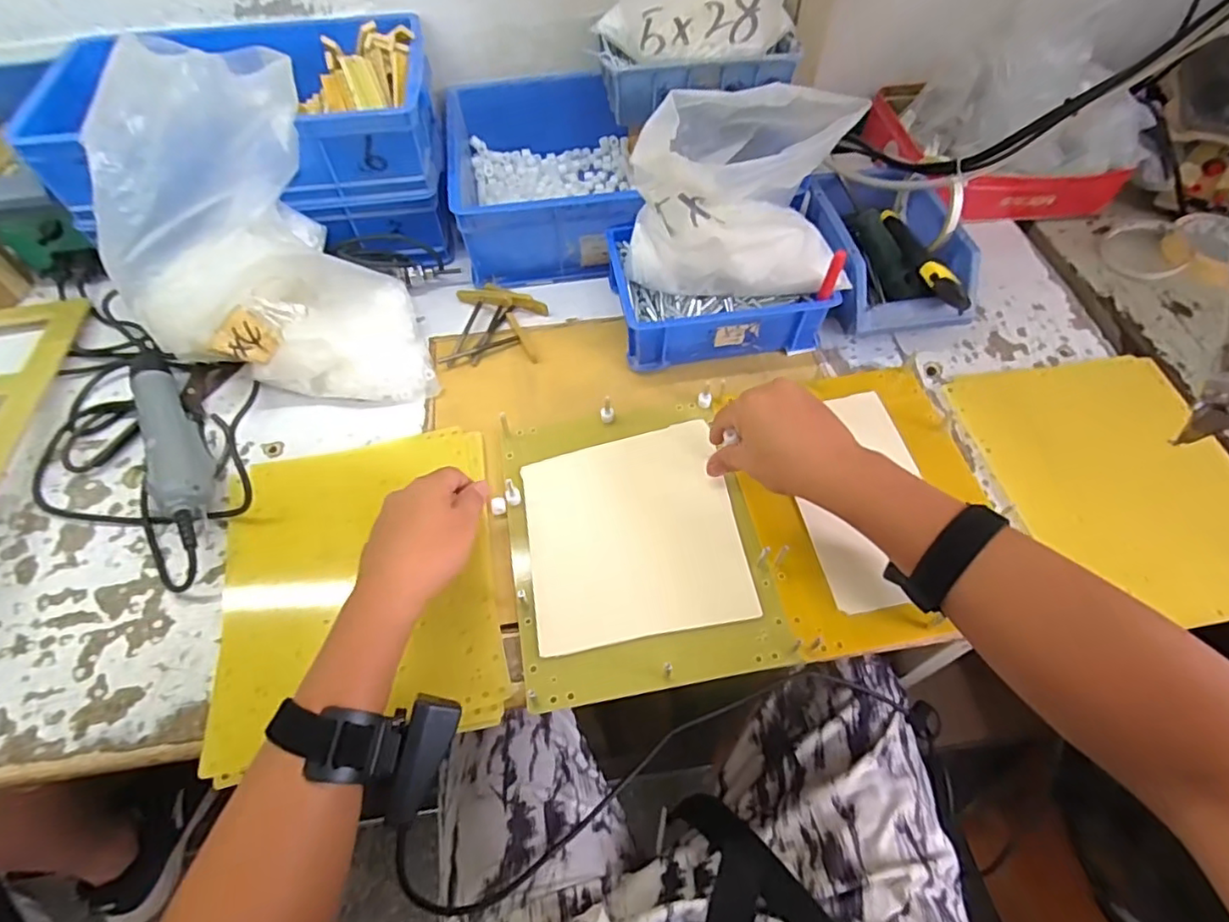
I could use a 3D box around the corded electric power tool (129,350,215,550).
[{"bbox_3d":[-0.373,-0.014,0.516,0.040,0.044,0.216,-27,61,-16],"label":"corded electric power tool"}]

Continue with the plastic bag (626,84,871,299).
[{"bbox_3d":[0.107,-0.234,0.540,0.184,0.148,0.147,-8,57,-6],"label":"plastic bag"}]

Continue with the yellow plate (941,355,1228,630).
[{"bbox_3d":[0.429,0.015,0.510,0.201,0.013,0.245,-10,58,-6],"label":"yellow plate"}]

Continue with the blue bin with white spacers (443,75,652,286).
[{"bbox_3d":[-0.088,-0.318,0.678,0.176,0.091,0.255,-10,58,-6],"label":"blue bin with white spacers"}]

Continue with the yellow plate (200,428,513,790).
[{"bbox_3d":[-0.195,0.089,0.466,0.200,0.015,0.247,-11,58,-6],"label":"yellow plate"}]

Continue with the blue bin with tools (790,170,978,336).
[{"bbox_3d":[0.264,-0.204,0.609,0.131,0.080,0.184,-12,58,-7],"label":"blue bin with tools"}]

